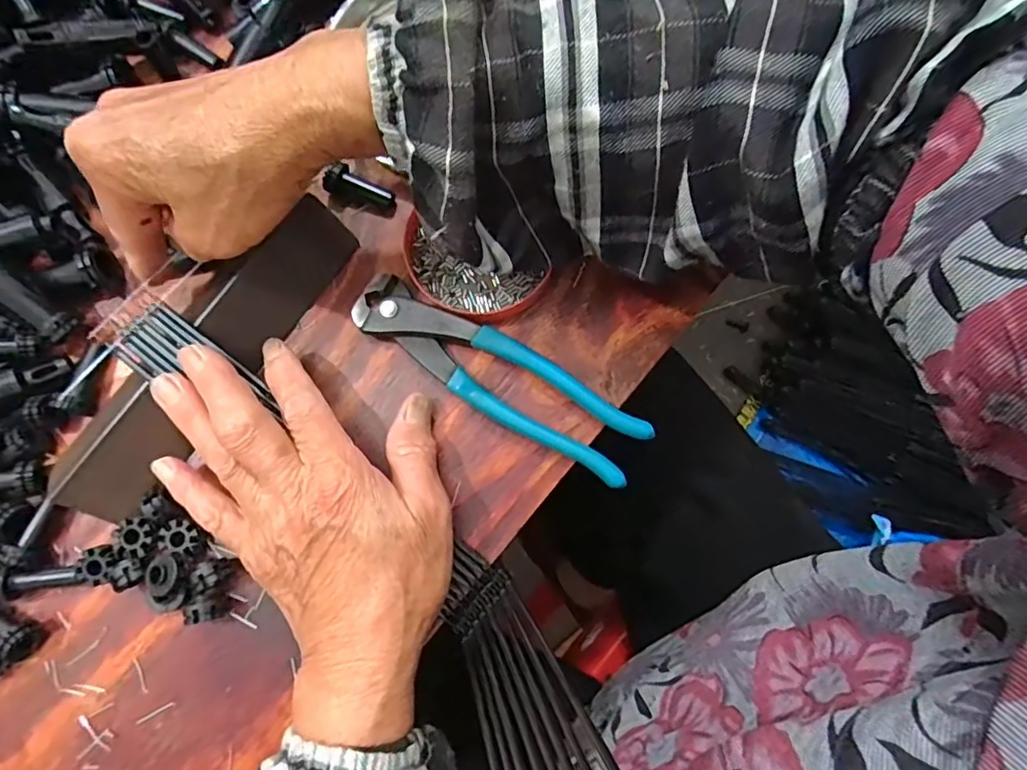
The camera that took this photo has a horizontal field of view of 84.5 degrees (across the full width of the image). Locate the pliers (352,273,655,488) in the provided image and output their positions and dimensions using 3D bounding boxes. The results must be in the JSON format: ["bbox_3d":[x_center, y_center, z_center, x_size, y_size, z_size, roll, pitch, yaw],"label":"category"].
[{"bbox_3d":[-0.009,-0.004,0.294,0.161,0.017,0.040,30,82,6],"label":"pliers"}]

